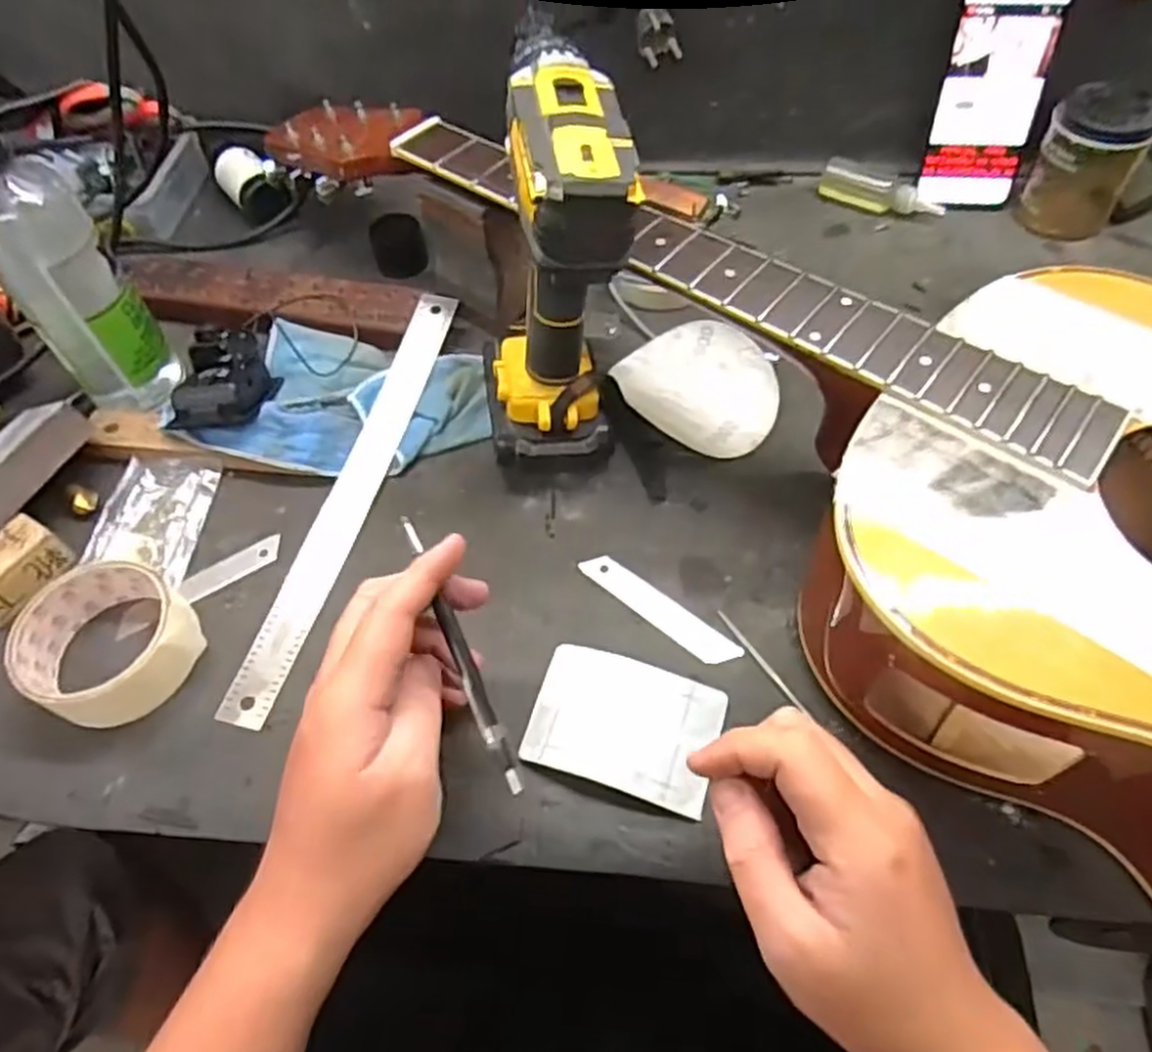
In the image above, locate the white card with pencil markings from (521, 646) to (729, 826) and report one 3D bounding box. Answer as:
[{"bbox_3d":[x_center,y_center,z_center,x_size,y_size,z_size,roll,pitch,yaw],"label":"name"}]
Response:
[{"bbox_3d":[0.026,0.103,0.409,0.096,0.006,0.070,15,57,12],"label":"white card with pencil markings"}]

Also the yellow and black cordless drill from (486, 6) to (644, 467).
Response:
[{"bbox_3d":[-0.019,-0.158,0.465,0.089,0.206,0.177,-8,55,-3],"label":"yellow and black cordless drill"}]

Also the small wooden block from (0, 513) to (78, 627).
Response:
[{"bbox_3d":[-0.333,0.027,0.459,0.031,0.028,0.059,24,60,18],"label":"small wooden block"}]

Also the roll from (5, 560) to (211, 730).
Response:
[{"bbox_3d":[-0.261,0.064,0.430,0.085,0.038,0.085,-1,55,2],"label":"roll"}]

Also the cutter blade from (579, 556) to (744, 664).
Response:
[{"bbox_3d":[0.048,0.048,0.449,0.102,0.004,0.019,34,63,23],"label":"cutter blade"}]

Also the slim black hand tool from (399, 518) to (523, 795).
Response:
[{"bbox_3d":[-0.055,0.060,0.370,0.009,0.007,0.140,-22,78,-12],"label":"slim black hand tool"}]

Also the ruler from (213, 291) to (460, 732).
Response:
[{"bbox_3d":[-0.141,-0.029,0.504,0.035,0.008,0.327,13,61,8],"label":"ruler"}]

